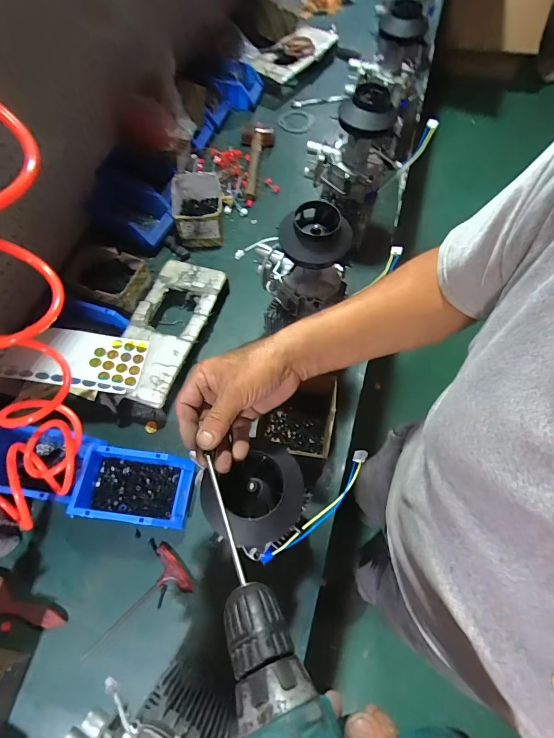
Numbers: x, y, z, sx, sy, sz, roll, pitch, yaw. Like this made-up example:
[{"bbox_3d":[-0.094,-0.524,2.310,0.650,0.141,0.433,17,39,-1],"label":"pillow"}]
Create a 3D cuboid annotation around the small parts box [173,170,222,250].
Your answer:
[{"bbox_3d":[-0.197,-0.397,0.924,0.122,0.087,0.156,-6,64,-3],"label":"small parts box"}]

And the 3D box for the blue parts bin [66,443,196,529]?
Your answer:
[{"bbox_3d":[-0.246,0.207,0.651,0.188,0.072,0.117,7,64,3],"label":"blue parts bin"}]

